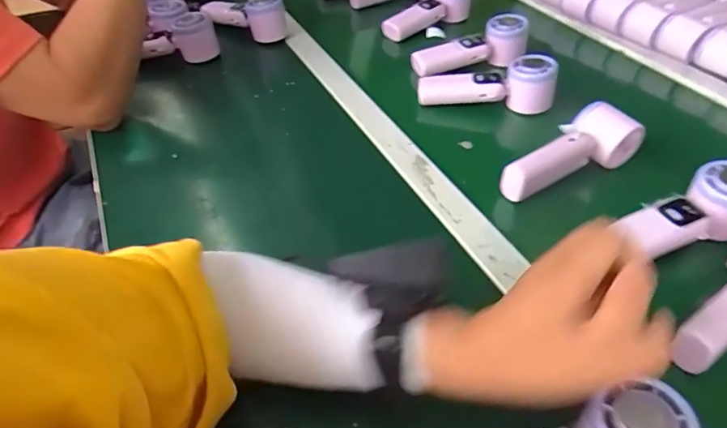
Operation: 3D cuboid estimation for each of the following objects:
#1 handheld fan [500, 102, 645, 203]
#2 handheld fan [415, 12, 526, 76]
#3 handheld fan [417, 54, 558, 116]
[{"bbox_3d":[0.218,-0.057,0.492,0.156,0.067,0.057,-28,48,-26],"label":"handheld fan"},{"bbox_3d":[0.150,-0.230,0.671,0.165,0.056,0.045,-14,41,8],"label":"handheld fan"},{"bbox_3d":[0.154,-0.162,0.597,0.164,0.060,0.057,5,42,8],"label":"handheld fan"}]

